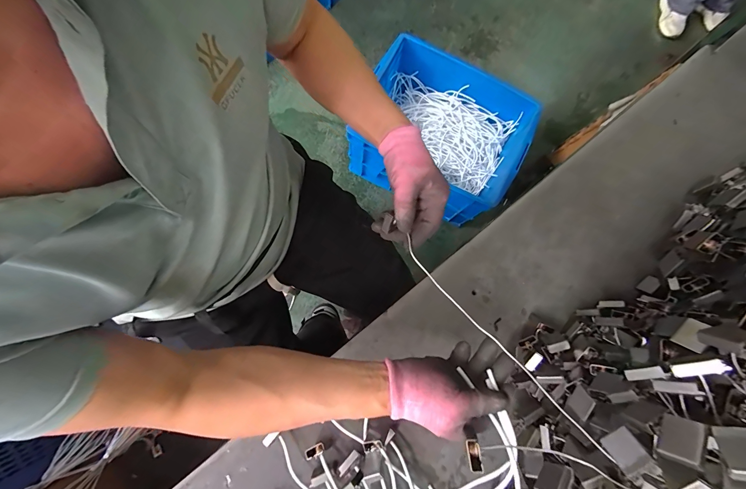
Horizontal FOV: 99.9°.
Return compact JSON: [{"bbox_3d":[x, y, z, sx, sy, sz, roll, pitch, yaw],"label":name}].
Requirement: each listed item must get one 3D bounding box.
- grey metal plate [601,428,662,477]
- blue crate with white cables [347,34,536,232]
[{"bbox_3d":[0.223,0.183,0.273,0.005,0.034,0.026,22,117,-29],"label":"grey metal plate"},{"bbox_3d":[0.243,-0.396,1.169,0.572,0.280,0.419,28,80,1],"label":"blue crate with white cables"}]

